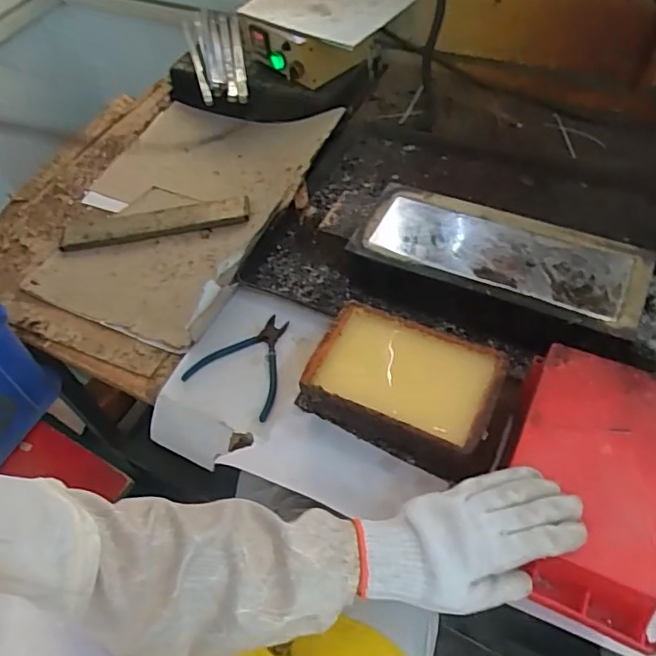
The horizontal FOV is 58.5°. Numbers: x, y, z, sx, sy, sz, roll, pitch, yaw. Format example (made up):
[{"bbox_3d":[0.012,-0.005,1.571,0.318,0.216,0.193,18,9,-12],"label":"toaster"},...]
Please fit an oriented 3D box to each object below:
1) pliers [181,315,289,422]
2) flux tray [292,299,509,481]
[{"bbox_3d":[-0.095,0.040,0.746,0.124,0.009,0.134,24,59,22],"label":"pliers"},{"bbox_3d":[0.085,0.064,0.669,0.211,0.062,0.143,22,58,20],"label":"flux tray"}]

